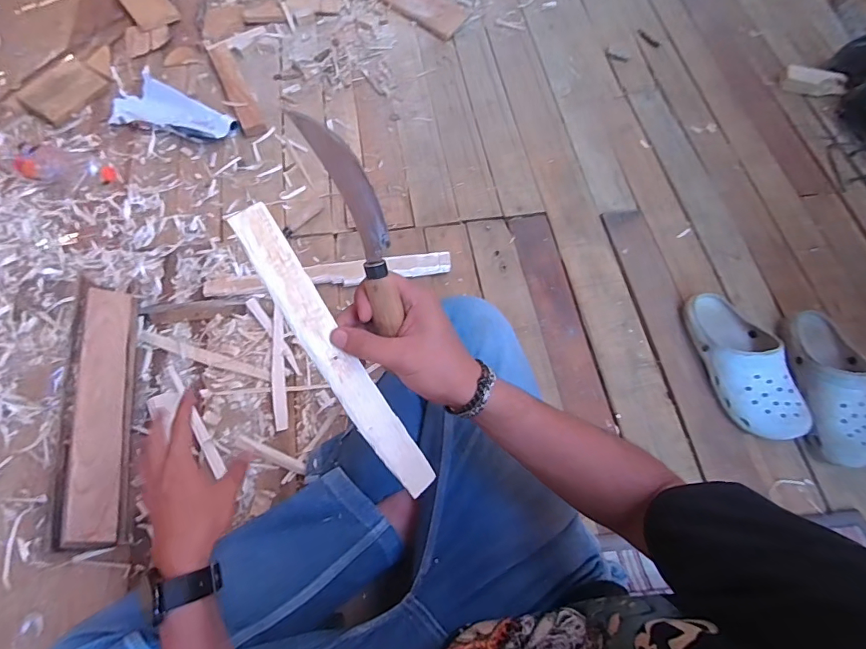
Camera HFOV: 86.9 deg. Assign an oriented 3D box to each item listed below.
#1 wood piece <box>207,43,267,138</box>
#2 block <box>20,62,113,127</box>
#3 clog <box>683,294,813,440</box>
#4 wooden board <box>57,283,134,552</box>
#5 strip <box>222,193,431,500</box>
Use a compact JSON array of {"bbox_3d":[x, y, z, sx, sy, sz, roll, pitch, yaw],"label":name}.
[{"bbox_3d":[-0.442,-0.538,1.024,0.051,0.029,0.306,-23,69,-14],"label":"wood piece"},{"bbox_3d":[-0.792,-0.501,0.990,0.108,0.030,0.155,30,67,10],"label":"block"},{"bbox_3d":[0.545,0.063,0.799,0.116,0.092,0.274,-10,67,-8],"label":"clog"},{"bbox_3d":[-0.505,0.123,0.696,0.079,0.025,0.391,10,58,-44],"label":"wooden board"},{"bbox_3d":[-0.071,0.029,0.353,0.030,0.004,0.254,-34,105,-15],"label":"strip"}]

